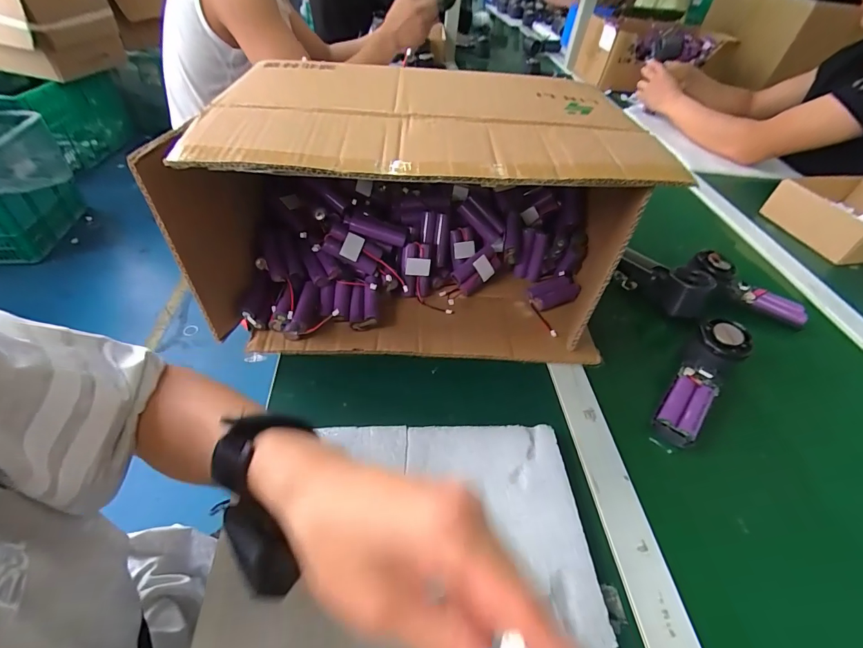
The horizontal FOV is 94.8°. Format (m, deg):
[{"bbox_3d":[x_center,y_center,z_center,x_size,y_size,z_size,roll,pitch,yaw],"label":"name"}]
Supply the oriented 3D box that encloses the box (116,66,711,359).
[{"bbox_3d":[-0.012,-0.143,0.462,0.429,0.219,0.289,2,46,-5],"label":"box"}]

